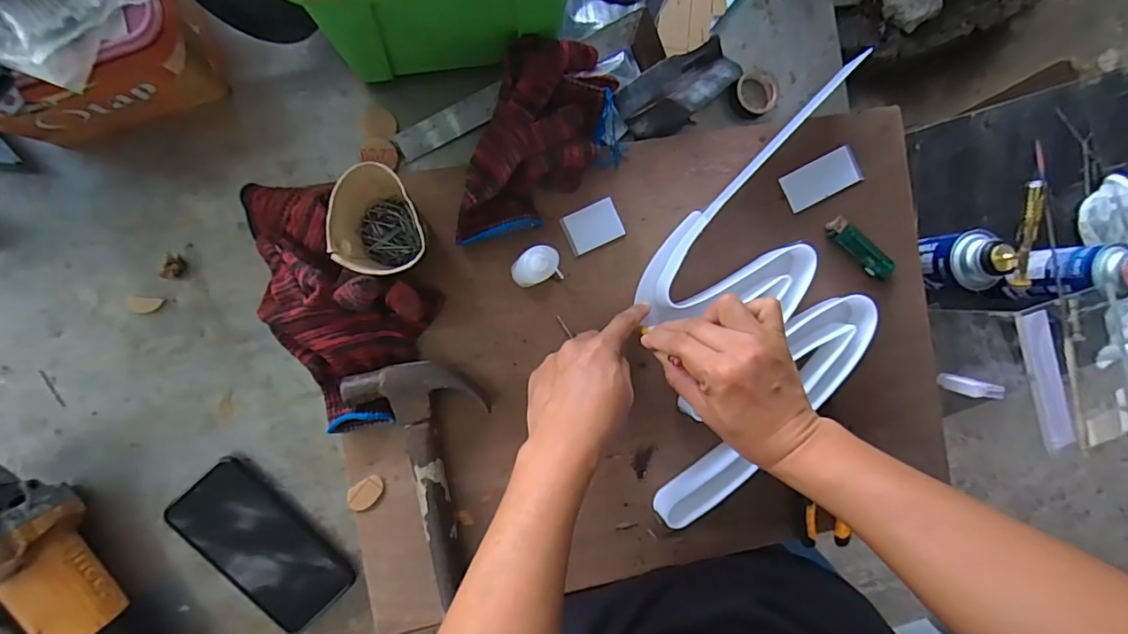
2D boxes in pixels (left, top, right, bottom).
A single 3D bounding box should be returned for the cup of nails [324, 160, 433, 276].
[{"bbox_3d":[-0.155,-0.076,0.441,0.070,0.097,0.073,0,93,-7],"label":"cup of nails"}]

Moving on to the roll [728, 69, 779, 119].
[{"bbox_3d":[0.193,-0.225,0.526,0.046,0.019,0.044,0,93,-7],"label":"roll"}]

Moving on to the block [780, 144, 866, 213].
[{"bbox_3d":[0.260,-0.140,0.531,0.082,0.006,0.040,-27,96,-5],"label":"block"}]

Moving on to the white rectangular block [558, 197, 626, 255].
[{"bbox_3d":[0.028,-0.087,0.505,0.054,0.004,0.039,-26,96,-5],"label":"white rectangular block"}]

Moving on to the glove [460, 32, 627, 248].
[{"bbox_3d":[-0.016,-0.151,0.472,0.116,0.052,0.203,20,91,-8],"label":"glove"}]

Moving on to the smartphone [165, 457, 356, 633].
[{"bbox_3d":[-0.280,0.214,0.487,0.073,0.014,0.168,-42,97,-3],"label":"smartphone"}]

